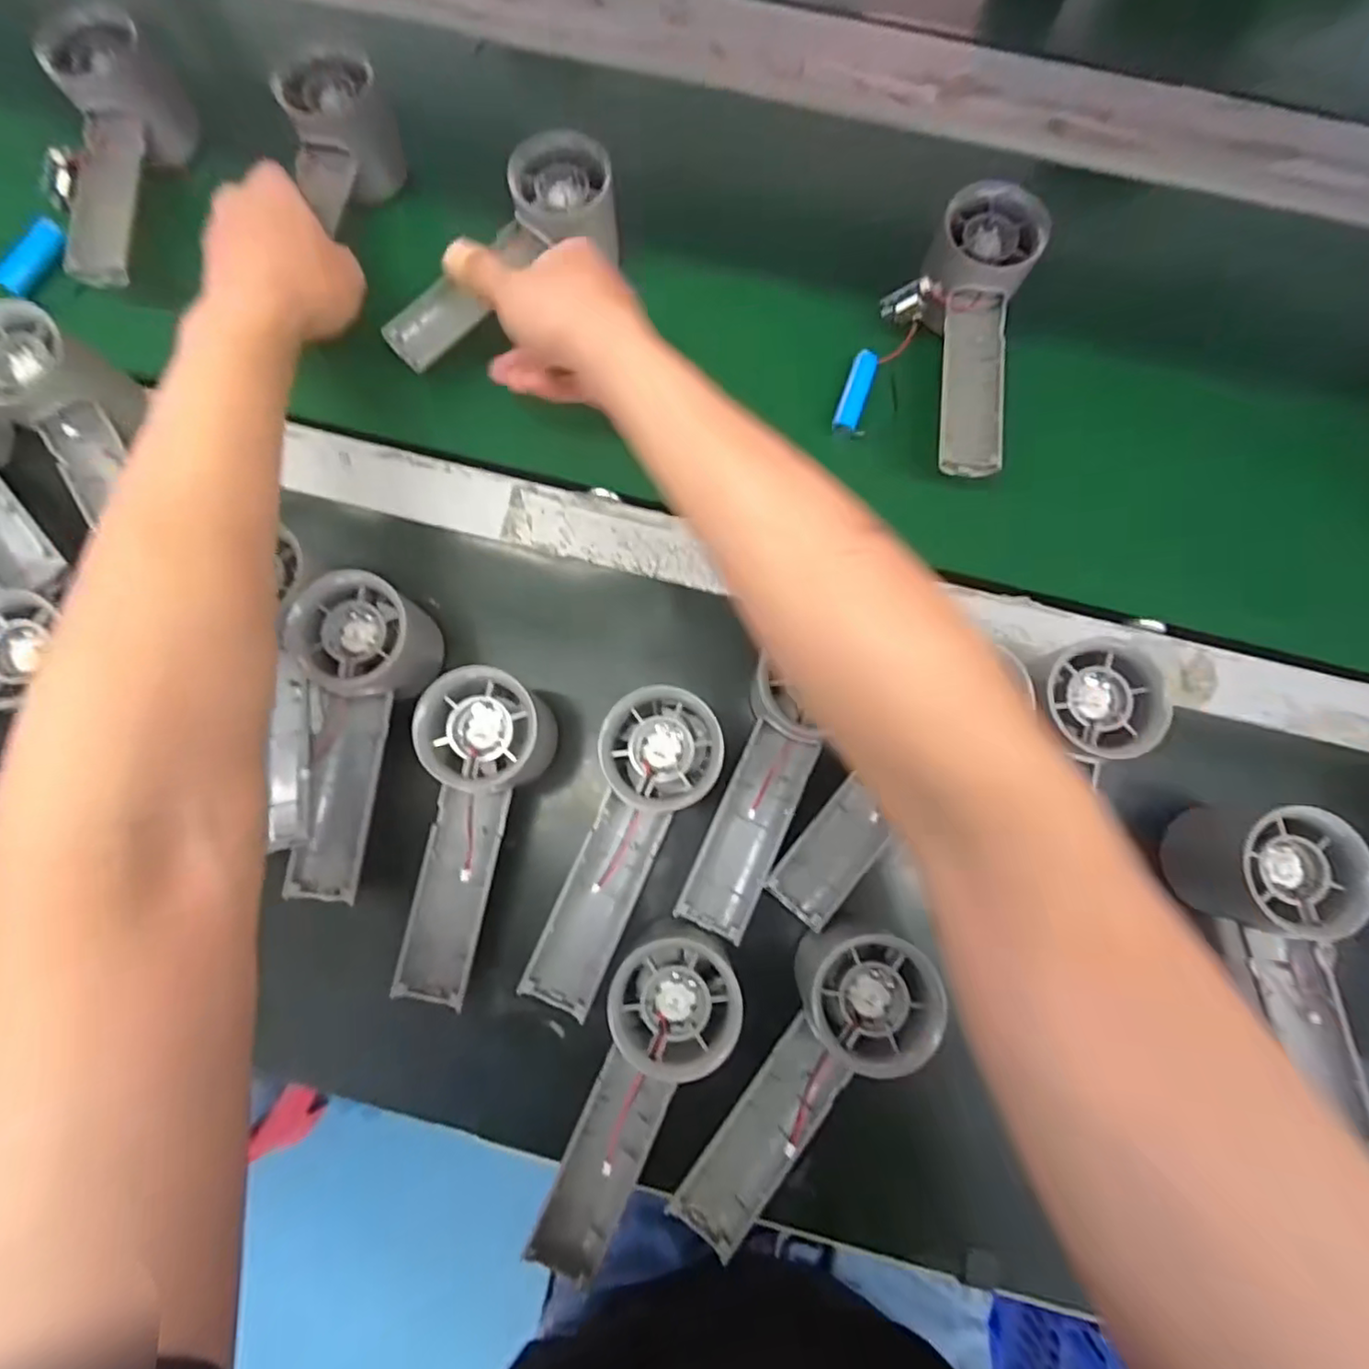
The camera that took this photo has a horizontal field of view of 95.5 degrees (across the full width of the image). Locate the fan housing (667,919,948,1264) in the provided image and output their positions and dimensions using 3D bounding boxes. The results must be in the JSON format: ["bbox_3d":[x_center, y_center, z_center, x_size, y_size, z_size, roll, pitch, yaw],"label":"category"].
[{"bbox_3d":[0.057,0.183,0.280,0.062,0.033,0.154,31,81,4],"label":"fan housing"}]

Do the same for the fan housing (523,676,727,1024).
[{"bbox_3d":[-0.027,0.080,0.298,0.055,0.032,0.156,17,81,2],"label":"fan housing"}]

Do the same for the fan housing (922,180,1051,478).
[{"bbox_3d":[0.162,-0.196,0.360,0.057,0.055,0.156,11,80,1],"label":"fan housing"}]

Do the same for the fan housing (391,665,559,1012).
[{"bbox_3d":[-0.102,0.074,0.307,0.061,0.048,0.160,4,80,0],"label":"fan housing"}]

